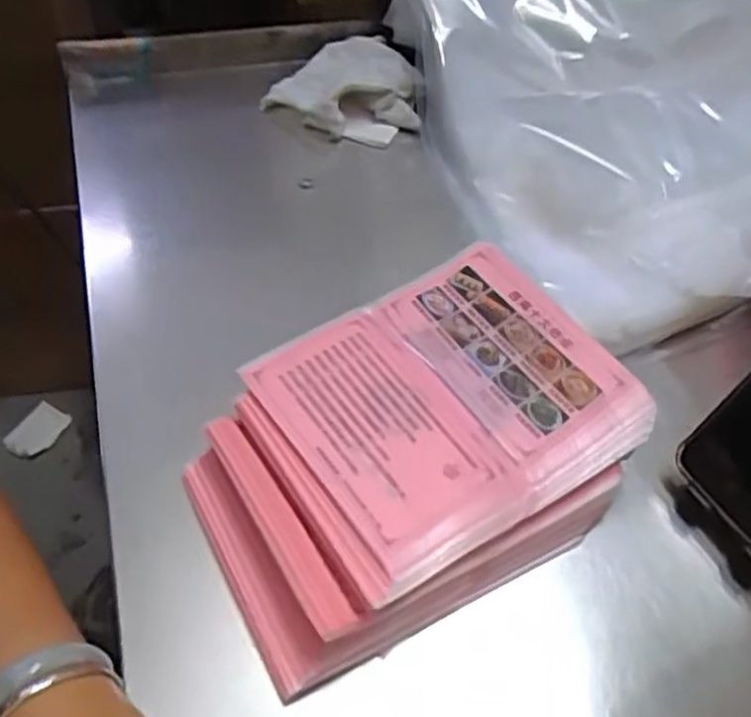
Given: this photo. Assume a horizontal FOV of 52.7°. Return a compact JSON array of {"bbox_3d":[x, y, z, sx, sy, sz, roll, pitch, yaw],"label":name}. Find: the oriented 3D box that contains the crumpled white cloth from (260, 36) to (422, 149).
[{"bbox_3d":[-0.026,-0.207,0.584,0.114,0.031,0.092,0,52,-5],"label":"crumpled white cloth"}]

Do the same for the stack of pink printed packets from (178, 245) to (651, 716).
[{"bbox_3d":[0.018,0.044,0.372,0.207,0.047,0.144,-28,59,-24],"label":"stack of pink printed packets"}]

